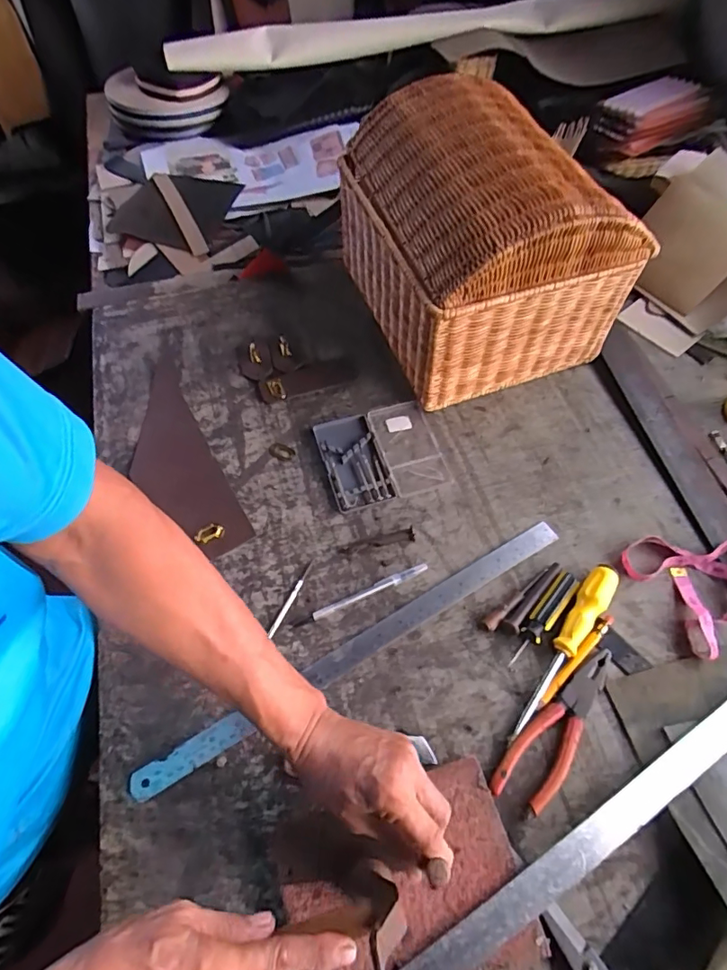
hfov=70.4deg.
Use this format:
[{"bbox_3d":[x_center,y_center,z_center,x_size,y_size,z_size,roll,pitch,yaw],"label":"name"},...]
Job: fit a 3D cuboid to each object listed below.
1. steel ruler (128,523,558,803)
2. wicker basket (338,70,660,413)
[{"bbox_3d":[0.005,0.156,0.506,0.469,0.005,0.025,-28,66,-16],"label":"steel ruler"},{"bbox_3d":[0.135,-0.312,0.652,0.256,0.215,0.334,-17,61,-10],"label":"wicker basket"}]

